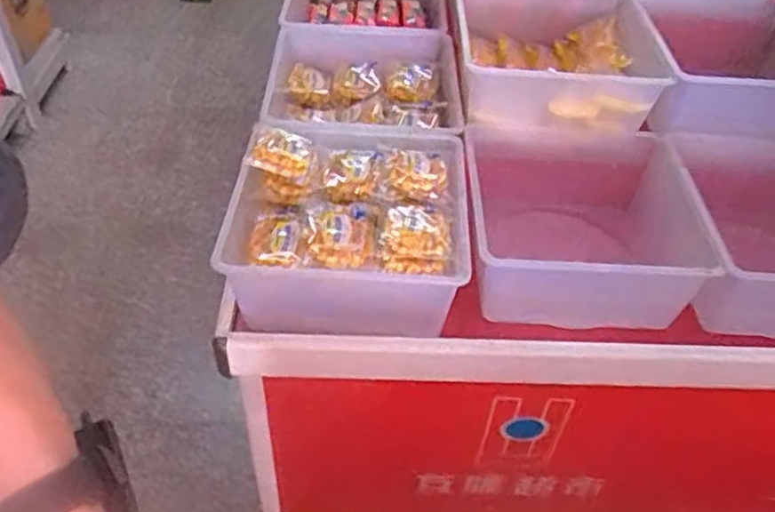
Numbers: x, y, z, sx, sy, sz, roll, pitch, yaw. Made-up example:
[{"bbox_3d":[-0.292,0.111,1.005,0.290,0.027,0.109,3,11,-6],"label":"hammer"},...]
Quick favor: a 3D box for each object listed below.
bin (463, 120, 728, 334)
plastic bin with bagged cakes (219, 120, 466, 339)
[{"bbox_3d":[0.260,-0.027,0.981,0.290,0.181,0.311,3,44,-1],"label":"bin"},{"bbox_3d":[-0.047,-0.041,0.913,0.289,0.125,0.287,7,44,3],"label":"plastic bin with bagged cakes"}]

